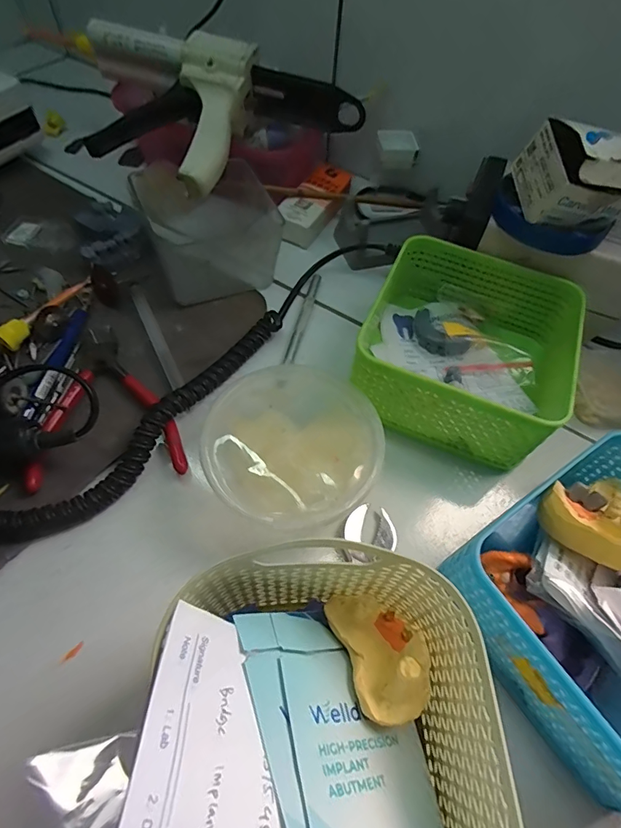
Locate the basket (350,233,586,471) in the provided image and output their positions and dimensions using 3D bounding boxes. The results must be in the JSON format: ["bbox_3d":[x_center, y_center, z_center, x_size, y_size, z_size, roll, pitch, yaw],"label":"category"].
[{"bbox_3d":[0.104,-0.047,0.307,0.126,0.058,0.131,23,60,6],"label":"basket"}]

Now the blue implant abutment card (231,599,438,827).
[{"bbox_3d":[0.016,0.134,0.166,0.077,0.012,0.119,17,34,-43],"label":"blue implant abutment card"}]

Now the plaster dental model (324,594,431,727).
[{"bbox_3d":[0.030,0.100,0.188,0.031,0.029,0.052,-16,61,-14],"label":"plaster dental model"}]

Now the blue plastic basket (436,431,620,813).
[{"bbox_3d":[0.158,0.092,0.216,0.136,0.052,0.130,-30,66,-17],"label":"blue plastic basket"}]

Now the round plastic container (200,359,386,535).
[{"bbox_3d":[-0.010,0.020,0.269,0.100,0.034,0.102,2,58,-3],"label":"round plastic container"}]

